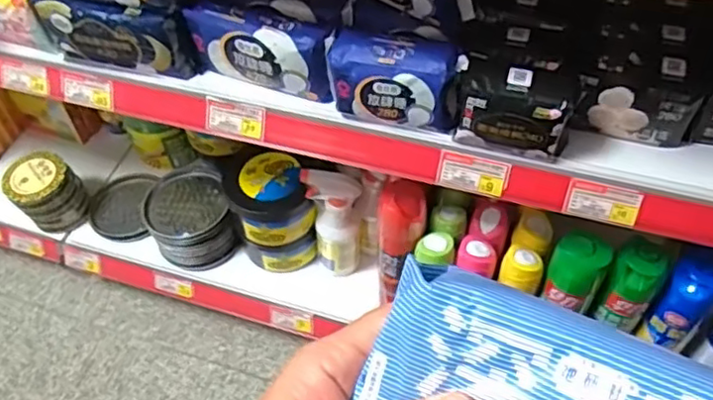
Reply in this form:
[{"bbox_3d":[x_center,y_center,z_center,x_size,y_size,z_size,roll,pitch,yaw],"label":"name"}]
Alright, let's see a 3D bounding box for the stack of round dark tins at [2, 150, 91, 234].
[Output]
[{"bbox_3d":[-0.521,-0.011,1.084,0.100,0.130,0.088,-38,59,-22],"label":"stack of round dark tins"}]

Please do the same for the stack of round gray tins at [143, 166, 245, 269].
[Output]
[{"bbox_3d":[-0.274,0.029,1.064,0.129,0.112,0.153,-22,55,-12],"label":"stack of round gray tins"}]

